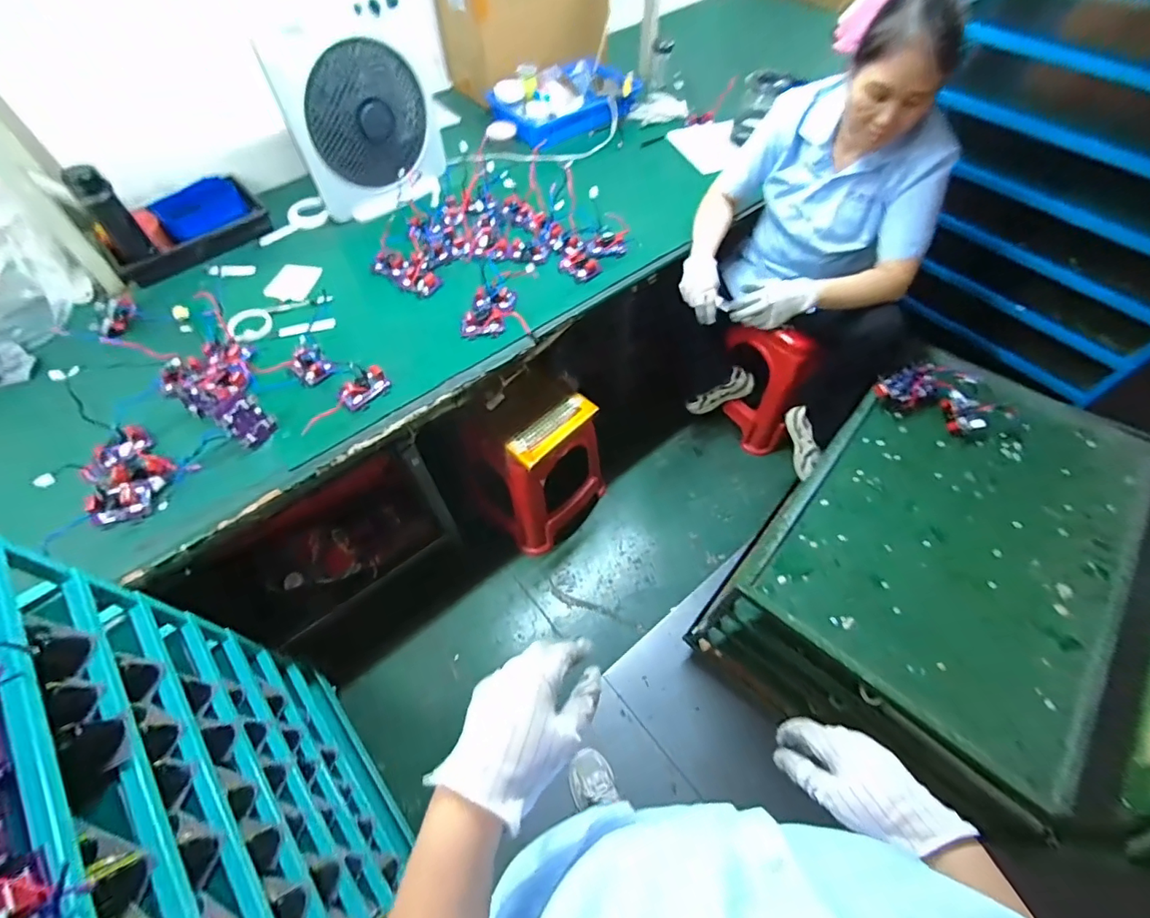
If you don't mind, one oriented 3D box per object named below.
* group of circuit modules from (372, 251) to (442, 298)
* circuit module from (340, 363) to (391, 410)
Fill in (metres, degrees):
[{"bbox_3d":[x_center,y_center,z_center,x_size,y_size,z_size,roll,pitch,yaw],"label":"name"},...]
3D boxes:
[{"bbox_3d":[-0.406,-0.456,1.206,0.193,0.035,0.095,31,64,19],"label":"group of circuit modules"},{"bbox_3d":[-0.433,-0.150,1.011,0.065,0.042,0.097,37,66,21],"label":"circuit module"}]

